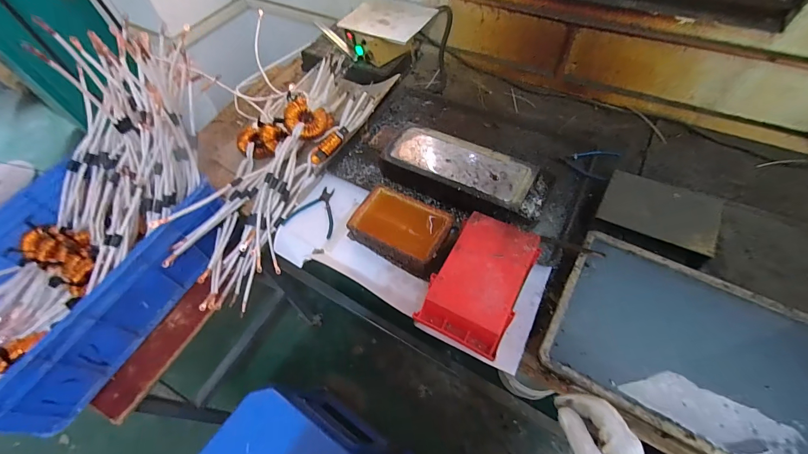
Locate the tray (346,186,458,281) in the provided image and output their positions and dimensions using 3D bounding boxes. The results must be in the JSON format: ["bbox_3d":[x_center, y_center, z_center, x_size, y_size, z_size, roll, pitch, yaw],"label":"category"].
[{"bbox_3d":[-0.005,0.005,0.751,0.216,0.061,0.141,23,61,19],"label":"tray"}]

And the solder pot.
[{"bbox_3d":[0.133,-0.121,0.817,0.372,0.085,0.155,26,62,21],"label":"solder pot"}]

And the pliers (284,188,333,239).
[{"bbox_3d":[-0.209,-0.043,0.843,0.130,0.009,0.128,17,59,16],"label":"pliers"}]

